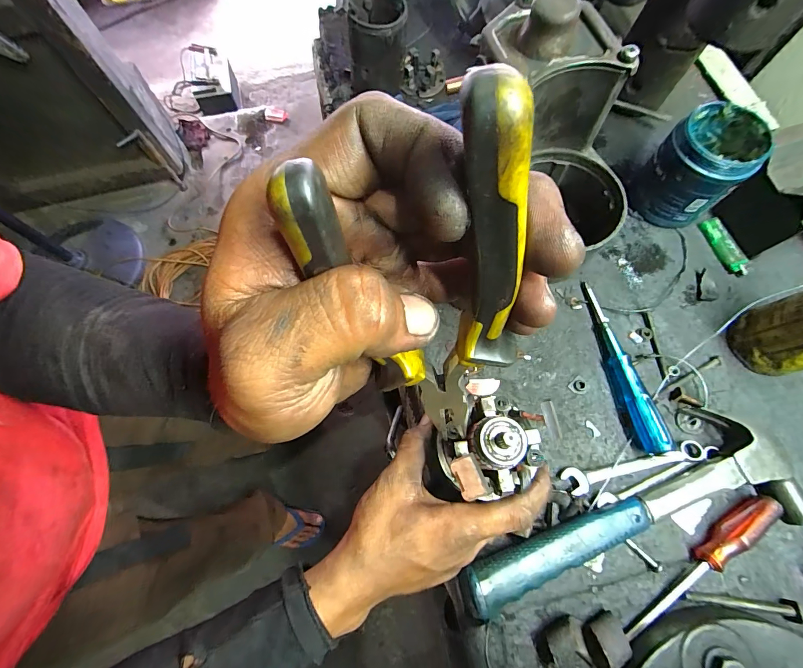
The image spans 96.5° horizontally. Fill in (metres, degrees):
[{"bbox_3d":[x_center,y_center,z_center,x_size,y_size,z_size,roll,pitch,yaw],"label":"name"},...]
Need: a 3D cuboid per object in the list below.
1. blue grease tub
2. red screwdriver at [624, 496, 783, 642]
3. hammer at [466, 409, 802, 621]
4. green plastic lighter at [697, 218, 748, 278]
[{"bbox_3d":[0.344,-0.194,0.419,0.090,0.102,0.102,43,76,12],"label":"blue grease tub"},{"bbox_3d":[0.275,0.211,0.325,0.185,0.022,0.022,-36,75,-11],"label":"red screwdriver"},{"bbox_3d":[0.209,0.162,0.336,0.323,0.041,0.110,-15,72,-5],"label":"hammer"},{"bbox_3d":[0.395,-0.106,0.437,0.021,0.011,0.078,-17,73,-6],"label":"green plastic lighter"}]

